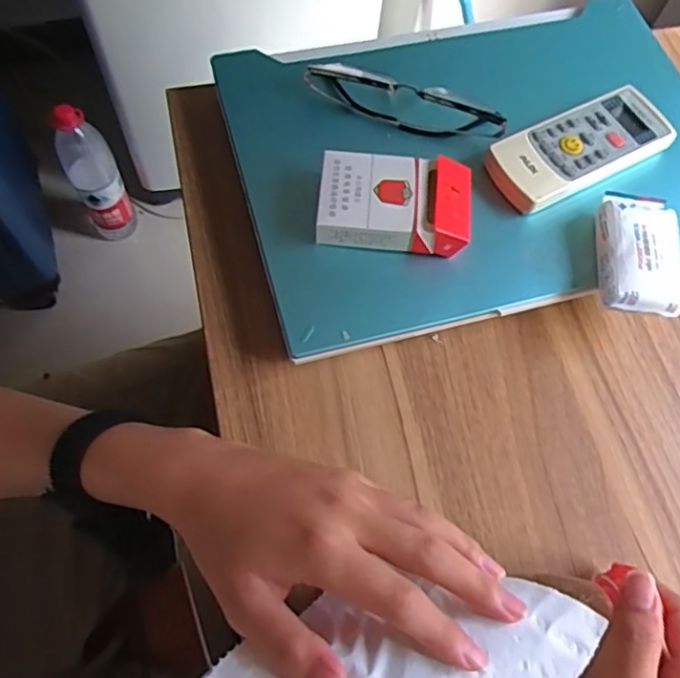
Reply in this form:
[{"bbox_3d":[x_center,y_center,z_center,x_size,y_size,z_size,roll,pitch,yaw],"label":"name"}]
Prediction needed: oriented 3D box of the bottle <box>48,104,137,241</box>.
[{"bbox_3d":[-0.465,-0.303,1.169,0.090,0.308,0.088,-27,70,-14],"label":"bottle"}]

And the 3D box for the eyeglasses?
[{"bbox_3d":[0.047,-0.172,0.435,0.144,0.027,0.032,17,66,4],"label":"eyeglasses"}]

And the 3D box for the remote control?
[{"bbox_3d":[0.167,-0.135,0.427,0.132,0.020,0.055,-26,70,-14],"label":"remote control"}]

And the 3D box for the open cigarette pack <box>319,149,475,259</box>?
[{"bbox_3d":[0.035,-0.088,0.395,0.094,0.028,0.057,5,65,-1],"label":"open cigarette pack"}]

